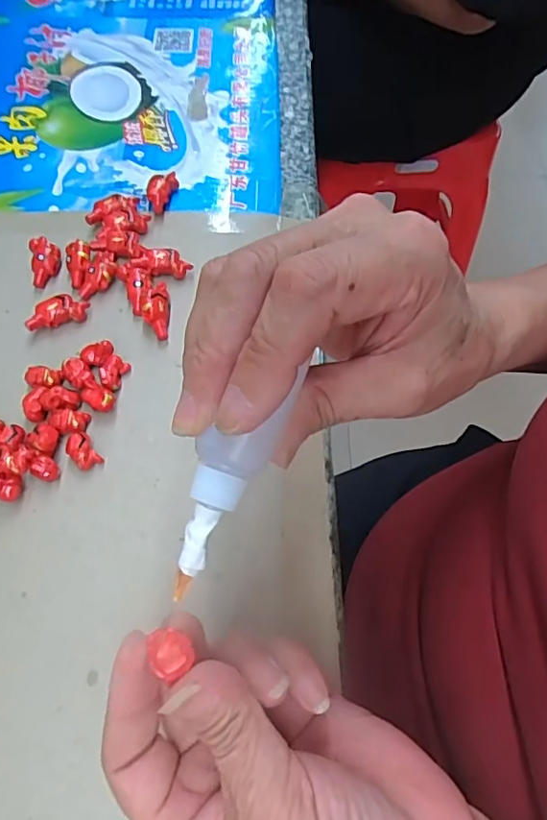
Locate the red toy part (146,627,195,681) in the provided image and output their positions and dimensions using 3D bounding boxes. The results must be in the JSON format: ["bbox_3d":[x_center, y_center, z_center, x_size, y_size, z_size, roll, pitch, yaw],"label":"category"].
[{"bbox_3d":[-0.033,0.079,0.176,0.014,0.009,0.013,11,63,4],"label":"red toy part"}]

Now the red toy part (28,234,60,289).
[{"bbox_3d":[-0.148,-0.097,0.352,0.019,0.012,0.033,-11,63,-8],"label":"red toy part"}]

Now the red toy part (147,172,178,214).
[{"bbox_3d":[-0.081,-0.154,0.386,0.017,0.015,0.031,13,63,5],"label":"red toy part"}]

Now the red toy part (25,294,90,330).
[{"bbox_3d":[-0.132,-0.060,0.333,0.037,0.013,0.013,-20,65,-12],"label":"red toy part"}]

